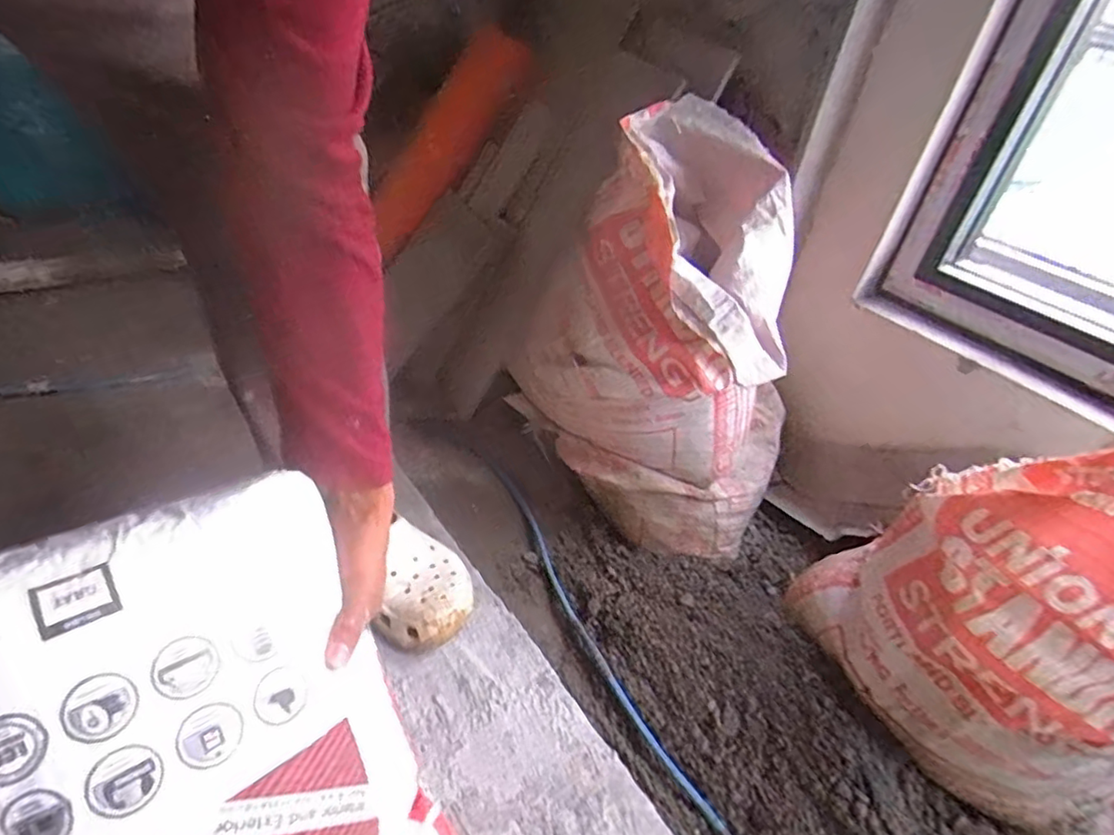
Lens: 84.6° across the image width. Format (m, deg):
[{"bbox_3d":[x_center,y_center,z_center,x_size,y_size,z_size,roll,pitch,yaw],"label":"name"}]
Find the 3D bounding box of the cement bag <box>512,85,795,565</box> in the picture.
[{"bbox_3d":[0.137,-0.109,0.784,0.373,0.445,0.273,25,40,19],"label":"cement bag"}]

